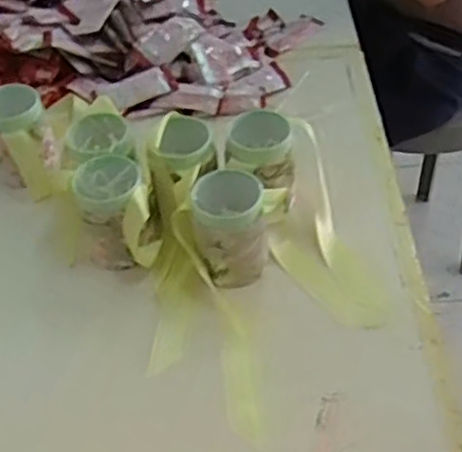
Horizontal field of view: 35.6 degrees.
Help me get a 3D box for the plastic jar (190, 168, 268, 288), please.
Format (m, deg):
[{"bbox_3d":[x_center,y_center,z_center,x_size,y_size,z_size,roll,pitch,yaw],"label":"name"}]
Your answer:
[{"bbox_3d":[-0.001,0.002,0.701,0.067,0.091,0.064,-3,46,3],"label":"plastic jar"}]

